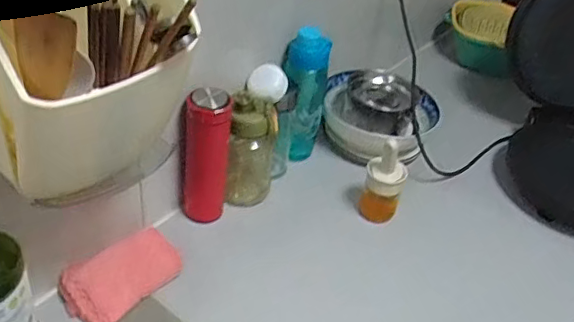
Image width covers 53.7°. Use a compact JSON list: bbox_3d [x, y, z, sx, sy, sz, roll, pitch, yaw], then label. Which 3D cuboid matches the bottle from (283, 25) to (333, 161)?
[{"bbox_3d":[0.027,-0.108,0.987,0.078,0.243,0.087,9,39,2],"label":"bottle"}]

